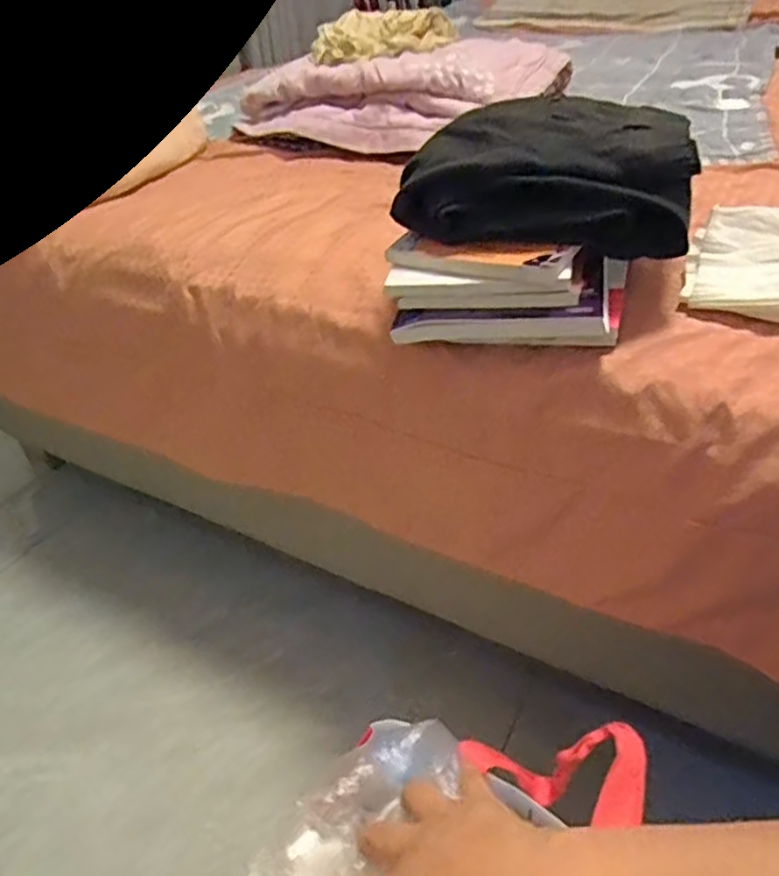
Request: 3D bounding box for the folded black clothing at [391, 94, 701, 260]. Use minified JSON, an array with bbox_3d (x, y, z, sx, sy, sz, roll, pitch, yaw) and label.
[{"bbox_3d":[0.121,-0.216,0.551,0.222,0.075,0.148,3,38,10],"label":"folded black clothing"}]

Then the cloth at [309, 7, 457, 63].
[{"bbox_3d":[-0.006,-0.640,1.068,0.221,0.045,0.191,-1,38,4],"label":"cloth"}]

